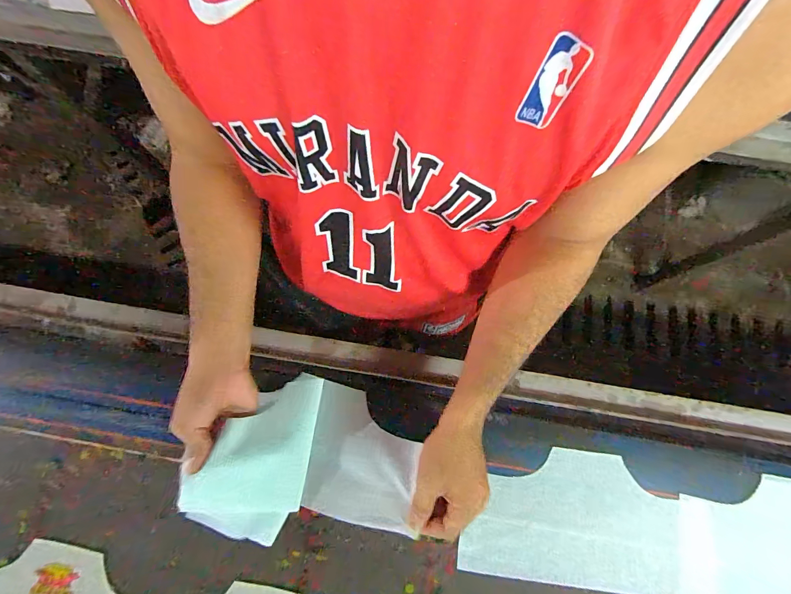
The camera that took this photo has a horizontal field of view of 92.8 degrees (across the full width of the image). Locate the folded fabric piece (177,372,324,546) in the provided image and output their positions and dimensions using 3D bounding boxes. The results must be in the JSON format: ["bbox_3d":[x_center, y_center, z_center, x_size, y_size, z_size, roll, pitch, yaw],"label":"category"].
[{"bbox_3d":[-0.169,0.186,0.457,0.120,0.060,0.188,8,73,2],"label":"folded fabric piece"}]

